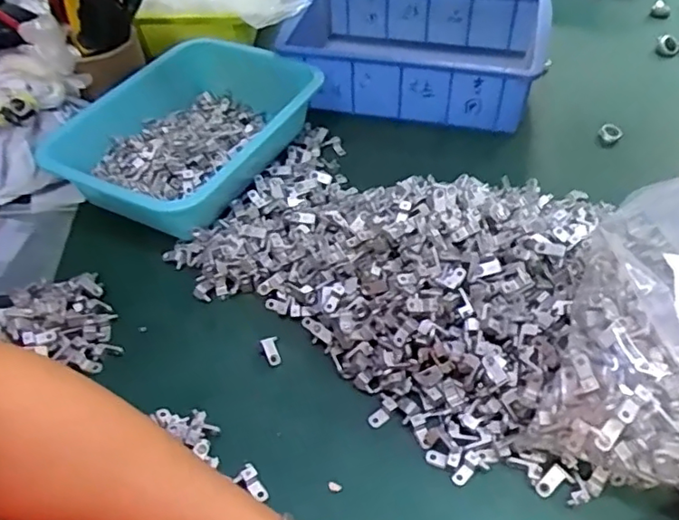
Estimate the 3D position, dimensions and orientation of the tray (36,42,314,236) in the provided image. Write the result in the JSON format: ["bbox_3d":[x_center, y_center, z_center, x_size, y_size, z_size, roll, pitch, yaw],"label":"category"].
[{"bbox_3d":[-0.163,-0.142,0.657,0.229,0.077,0.287,22,52,23],"label":"tray"}]

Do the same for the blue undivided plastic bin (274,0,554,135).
[{"bbox_3d":[0.094,-0.266,0.740,0.303,0.089,0.220,10,48,14],"label":"blue undivided plastic bin"}]

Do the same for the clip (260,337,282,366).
[{"bbox_3d":[-0.056,0.074,0.485,0.014,0.009,0.026,-16,48,-10],"label":"clip"}]

